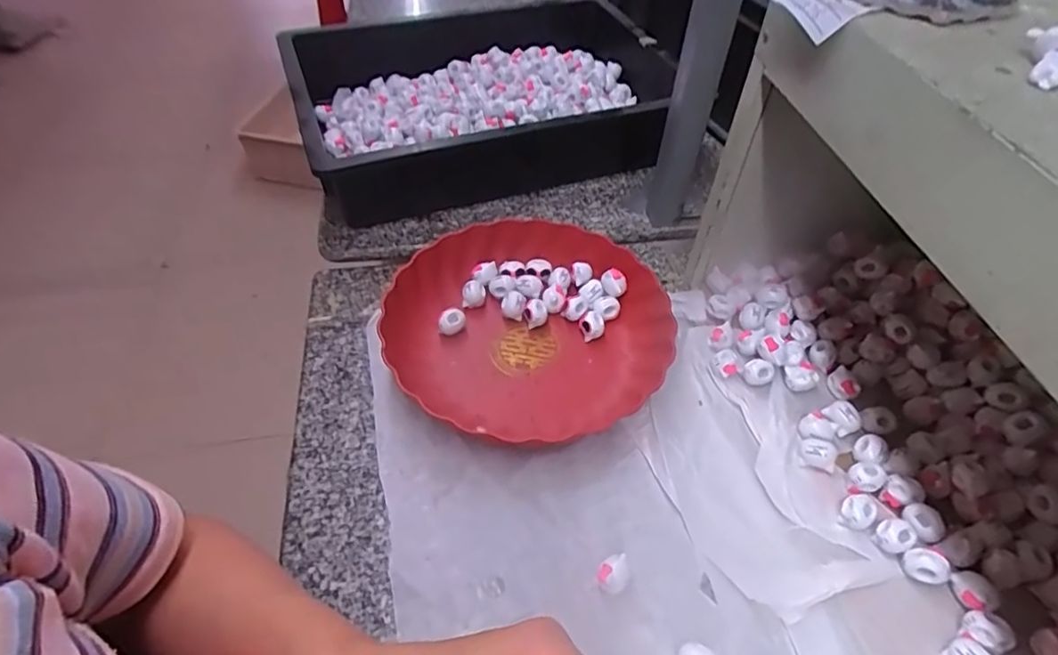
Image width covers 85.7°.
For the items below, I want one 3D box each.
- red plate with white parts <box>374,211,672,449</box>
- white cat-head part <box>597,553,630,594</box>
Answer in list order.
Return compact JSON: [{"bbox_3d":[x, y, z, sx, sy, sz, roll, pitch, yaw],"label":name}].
[{"bbox_3d":[0.000,-0.004,0.509,0.236,0.053,0.223,1,49,-1],"label":"red plate with white parts"},{"bbox_3d":[0.057,0.167,0.383,0.021,0.020,0.020,1,49,-1],"label":"white cat-head part"}]

